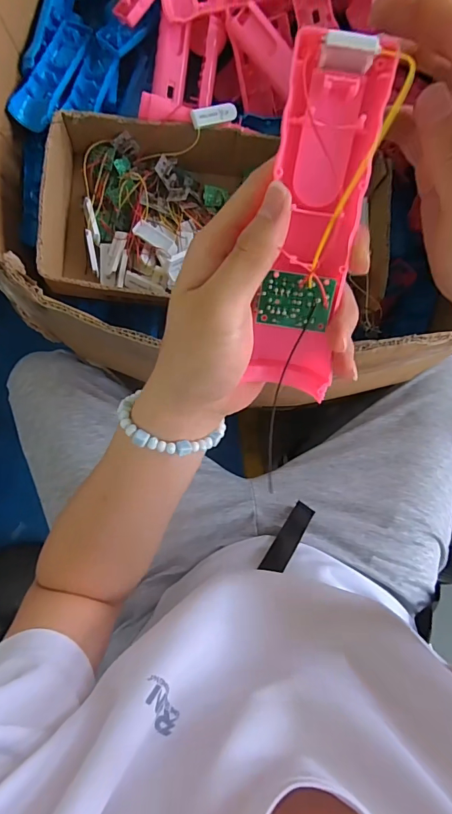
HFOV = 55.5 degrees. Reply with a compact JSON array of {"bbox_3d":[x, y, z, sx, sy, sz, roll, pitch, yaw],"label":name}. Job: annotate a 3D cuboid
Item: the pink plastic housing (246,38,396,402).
[{"bbox_3d":[0.042,-0.078,0.207,0.043,0.026,0.151,7,114,0],"label":"pink plastic housing"}]

